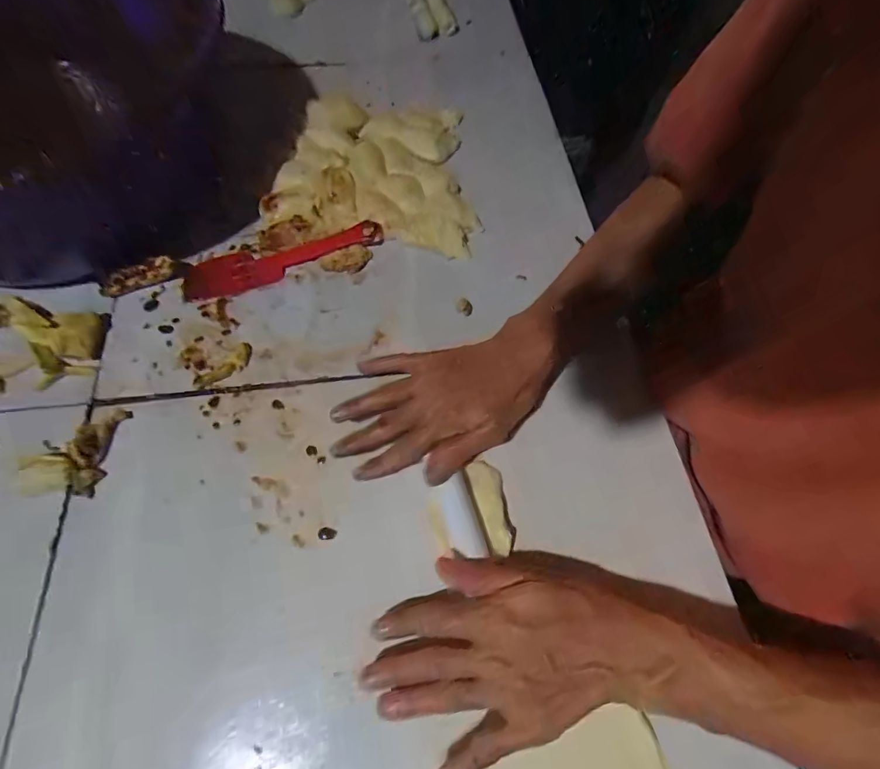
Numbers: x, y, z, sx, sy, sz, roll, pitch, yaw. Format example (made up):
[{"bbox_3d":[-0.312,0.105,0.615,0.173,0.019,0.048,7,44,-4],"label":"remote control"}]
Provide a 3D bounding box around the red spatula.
[{"bbox_3d":[-0.159,-0.127,0.455,0.201,0.020,0.053,-13,66,-8],"label":"red spatula"}]

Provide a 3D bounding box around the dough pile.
[{"bbox_3d":[-0.083,-0.240,0.506,0.226,0.029,0.245,-7,65,-6],"label":"dough pile"}]

